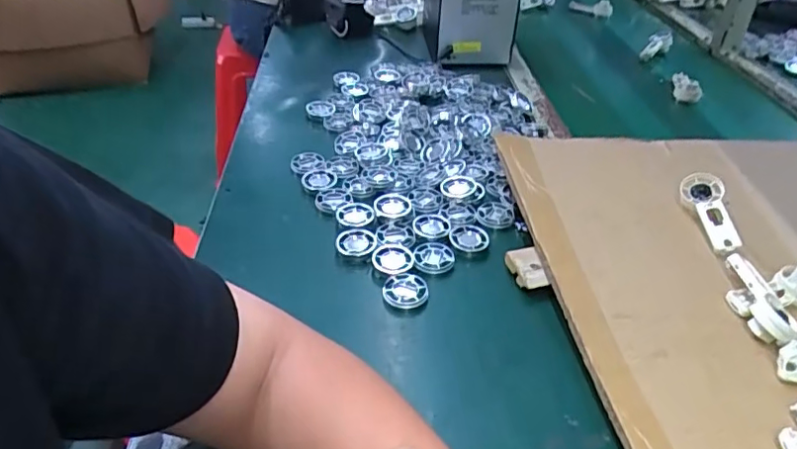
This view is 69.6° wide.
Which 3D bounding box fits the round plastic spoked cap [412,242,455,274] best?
[{"bbox_3d":[0.034,0.032,0.545,0.038,0.011,0.040,1,38,-1],"label":"round plastic spoked cap"}]

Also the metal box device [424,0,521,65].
[{"bbox_3d":[0.120,-0.361,0.948,0.139,0.129,0.175,2,38,0],"label":"metal box device"}]

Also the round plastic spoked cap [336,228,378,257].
[{"bbox_3d":[-0.039,0.015,0.545,0.034,0.007,0.036,1,38,-1],"label":"round plastic spoked cap"}]

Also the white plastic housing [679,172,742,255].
[{"bbox_3d":[0.312,-0.011,0.567,0.037,0.016,0.098,1,51,-1],"label":"white plastic housing"}]

